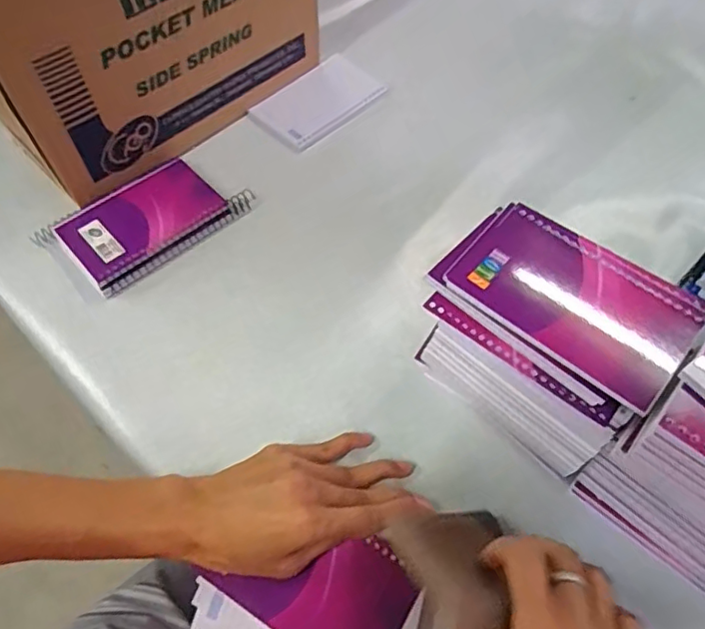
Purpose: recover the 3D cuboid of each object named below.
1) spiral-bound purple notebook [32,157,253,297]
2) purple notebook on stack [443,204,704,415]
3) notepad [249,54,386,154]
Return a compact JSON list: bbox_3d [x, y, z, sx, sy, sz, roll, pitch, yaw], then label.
[{"bbox_3d":[-0.183,-0.088,0.511,0.159,0.019,0.092,-38,64,-22],"label":"spiral-bound purple notebook"},{"bbox_3d":[0.134,-0.013,0.343,0.135,0.010,0.085,39,65,21],"label":"purple notebook on stack"},{"bbox_3d":[-0.038,-0.227,0.603,0.080,0.007,0.134,38,64,22],"label":"notepad"}]

